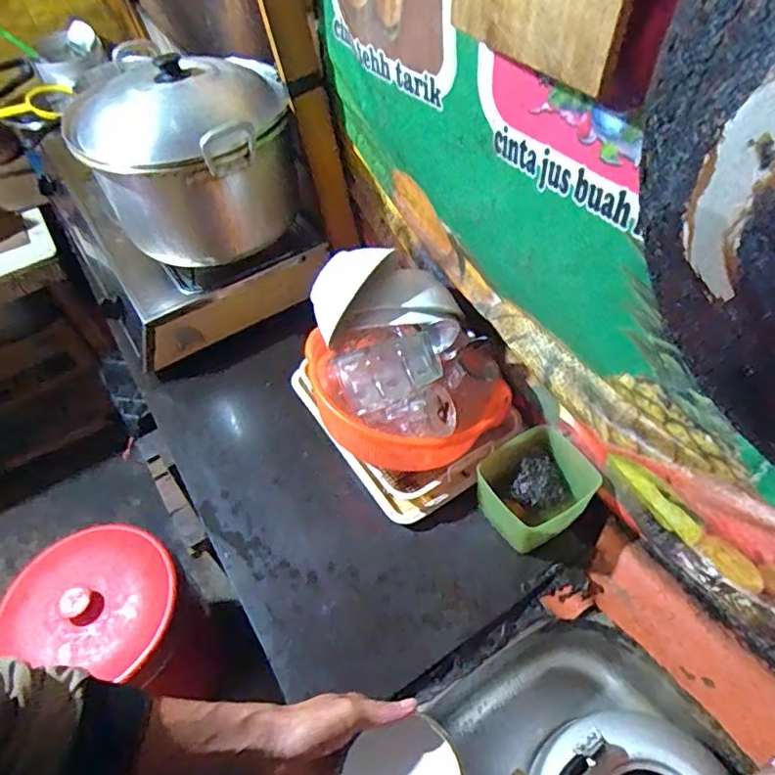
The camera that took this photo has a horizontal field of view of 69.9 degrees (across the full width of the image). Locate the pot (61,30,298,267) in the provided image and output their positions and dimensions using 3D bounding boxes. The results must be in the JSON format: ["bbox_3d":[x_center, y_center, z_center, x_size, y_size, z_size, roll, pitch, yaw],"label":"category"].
[{"bbox_3d":[-0.295,-0.351,0.844,0.280,0.220,0.295,-2,52,2],"label":"pot"}]

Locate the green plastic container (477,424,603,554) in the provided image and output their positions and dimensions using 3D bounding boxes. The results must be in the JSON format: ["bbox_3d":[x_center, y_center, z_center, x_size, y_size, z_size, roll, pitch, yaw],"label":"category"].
[{"bbox_3d":[0.187,0.134,0.720,0.134,0.098,0.113,-23,54,-13],"label":"green plastic container"}]

